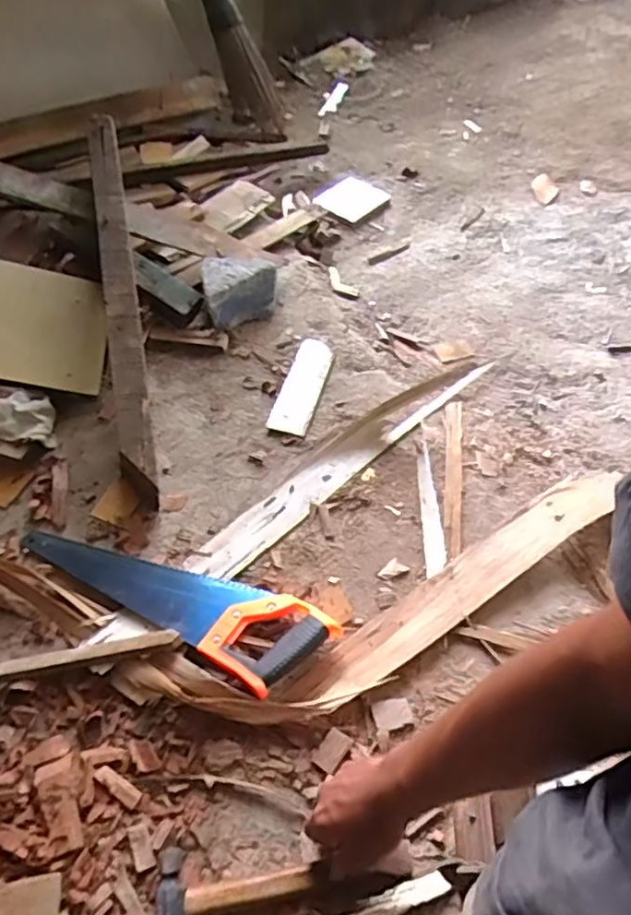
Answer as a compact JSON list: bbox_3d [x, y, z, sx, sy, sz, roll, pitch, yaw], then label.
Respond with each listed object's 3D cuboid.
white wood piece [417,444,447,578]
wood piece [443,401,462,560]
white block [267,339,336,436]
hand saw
[{"bbox_3d":[0.158,0.066,0.852,0.025,0.012,0.198,0,53,2],"label":"white wood piece"},{"bbox_3d":[0.200,0.016,0.901,0.024,0.010,0.290,6,54,7],"label":"wood piece"},{"bbox_3d":[-0.017,-0.117,0.992,0.061,0.017,0.187,14,55,12],"label":"white block"},{"bbox_3d":[-0.183,0.155,0.780,0.423,0.036,0.124,24,58,19],"label":"hand saw"}]

